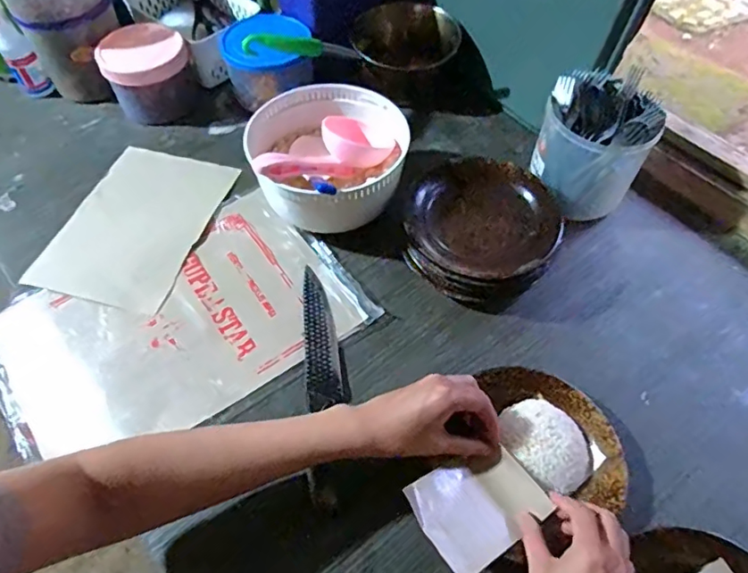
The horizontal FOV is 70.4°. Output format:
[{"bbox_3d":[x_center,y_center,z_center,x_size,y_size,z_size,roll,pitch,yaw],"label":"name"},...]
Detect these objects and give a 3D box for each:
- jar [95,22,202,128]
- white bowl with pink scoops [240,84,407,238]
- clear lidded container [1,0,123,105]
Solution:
[{"bbox_3d":[-0.347,-0.331,0.827,0.128,0.098,0.113,-13,57,-9],"label":"jar"},{"bbox_3d":[-0.062,-0.165,0.706,0.200,0.129,0.200,0,56,0],"label":"white bowl with pink scoops"},{"bbox_3d":[-0.467,-0.401,0.819,0.135,0.195,0.148,-27,61,-17],"label":"clear lidded container"}]

